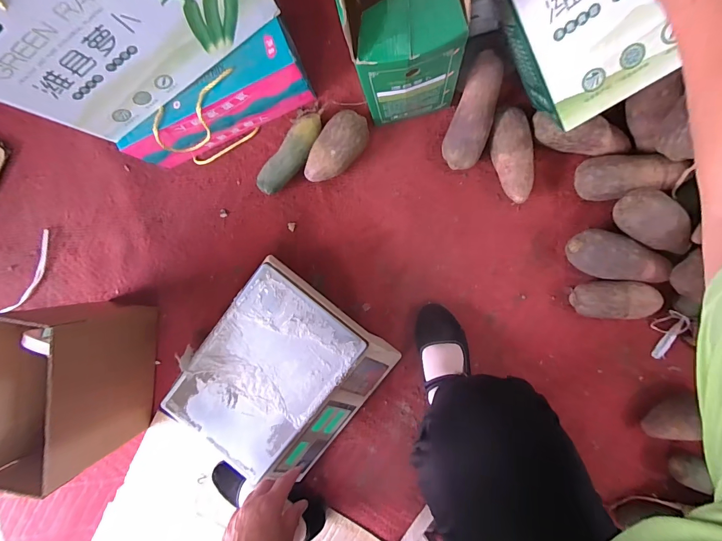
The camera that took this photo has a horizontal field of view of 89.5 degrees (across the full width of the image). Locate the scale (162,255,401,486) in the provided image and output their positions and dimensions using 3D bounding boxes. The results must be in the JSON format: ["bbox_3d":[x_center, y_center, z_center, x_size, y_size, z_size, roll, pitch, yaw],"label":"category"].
[{"bbox_3d":[-0.144,0.200,0.683,0.302,0.090,0.328,38,98,4],"label":"scale"}]

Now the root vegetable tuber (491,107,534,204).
[{"bbox_3d":[0.265,-0.197,0.636,0.063,0.059,0.153,-9,93,9],"label":"root vegetable tuber"}]

